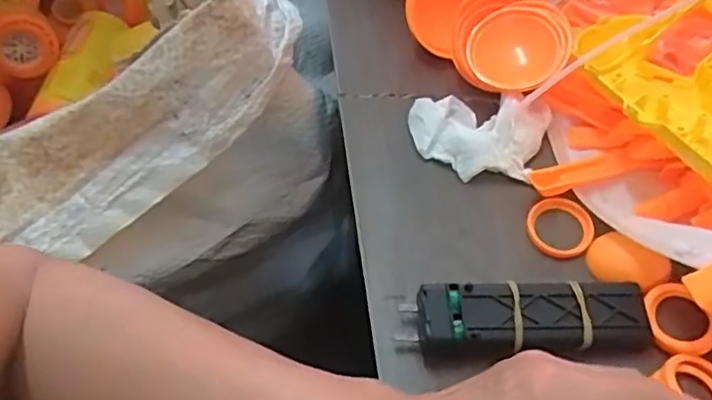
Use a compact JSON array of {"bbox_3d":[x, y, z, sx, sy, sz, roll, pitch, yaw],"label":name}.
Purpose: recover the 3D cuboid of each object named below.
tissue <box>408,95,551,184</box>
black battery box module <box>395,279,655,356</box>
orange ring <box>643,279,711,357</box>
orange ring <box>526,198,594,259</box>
[{"bbox_3d":[0.072,-0.038,0.368,0.080,0.026,0.049,6,58,5],"label":"tissue"},{"bbox_3d":[0.082,0.060,0.308,0.117,0.024,0.034,-3,58,-1],"label":"black battery box module"},{"bbox_3d":[0.157,0.058,0.307,0.031,0.011,0.037,-19,59,-11],"label":"orange ring"},{"bbox_3d":[0.111,0.014,0.344,0.035,0.004,0.035,0,58,1],"label":"orange ring"}]

